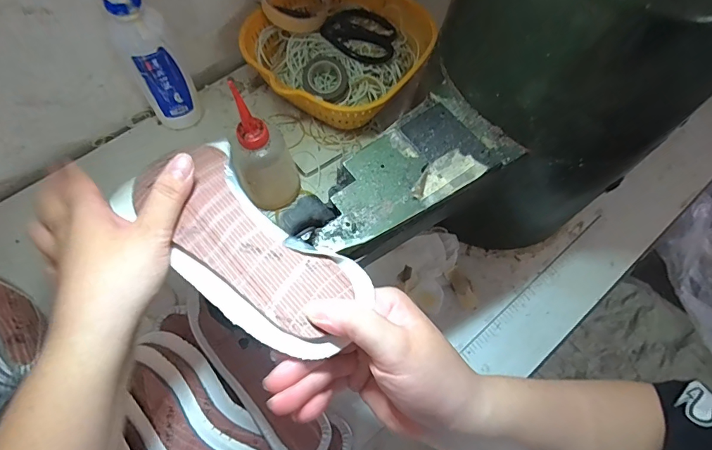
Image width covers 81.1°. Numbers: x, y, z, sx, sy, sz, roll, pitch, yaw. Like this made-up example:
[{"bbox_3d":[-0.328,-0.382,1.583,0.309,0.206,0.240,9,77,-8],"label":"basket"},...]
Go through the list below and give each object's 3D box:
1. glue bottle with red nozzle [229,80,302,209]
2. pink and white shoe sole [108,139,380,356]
[{"bbox_3d":[-0.099,-0.080,0.436,0.066,0.152,0.068,1,67,-2],"label":"glue bottle with red nozzle"},{"bbox_3d":[-0.076,0.013,0.283,0.182,0.020,0.081,39,71,18],"label":"pink and white shoe sole"}]

